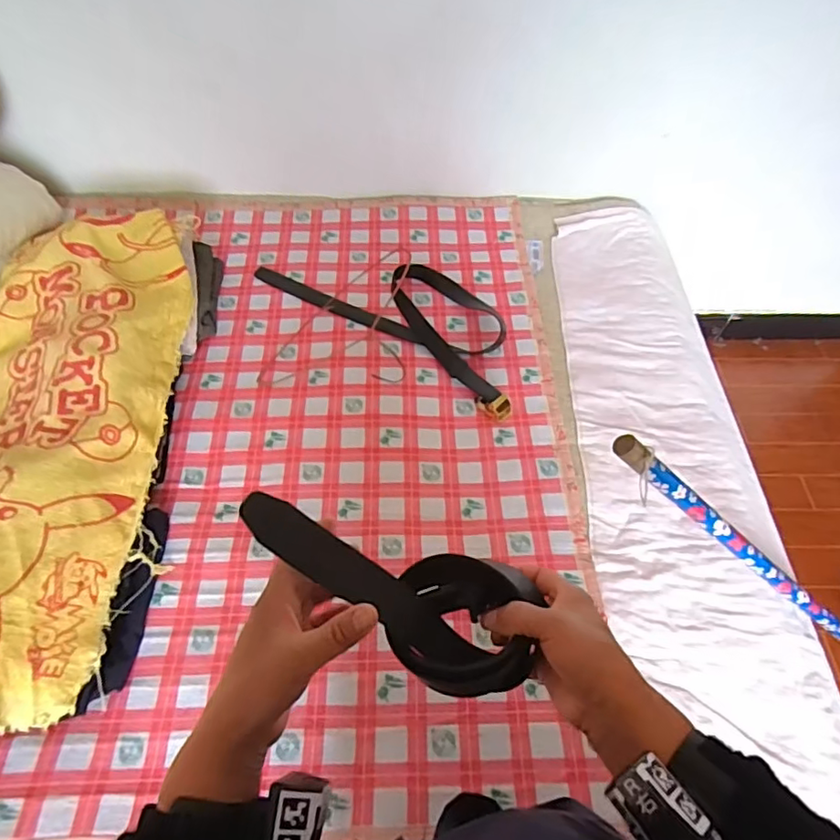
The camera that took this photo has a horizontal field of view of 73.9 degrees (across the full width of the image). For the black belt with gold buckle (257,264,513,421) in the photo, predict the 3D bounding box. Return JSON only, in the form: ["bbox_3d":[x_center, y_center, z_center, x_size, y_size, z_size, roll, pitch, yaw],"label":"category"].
[{"bbox_3d":[-0.031,-0.238,1.110,0.593,0.049,0.222,32,61,18],"label":"black belt with gold buckle"}]

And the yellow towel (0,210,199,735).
[{"bbox_3d":[-0.569,-0.005,0.843,0.357,0.119,0.838,-5,57,-5],"label":"yellow towel"}]

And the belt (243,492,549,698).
[{"bbox_3d":[-0.021,0.116,0.389,0.217,0.058,0.086,30,58,-14],"label":"belt"}]

